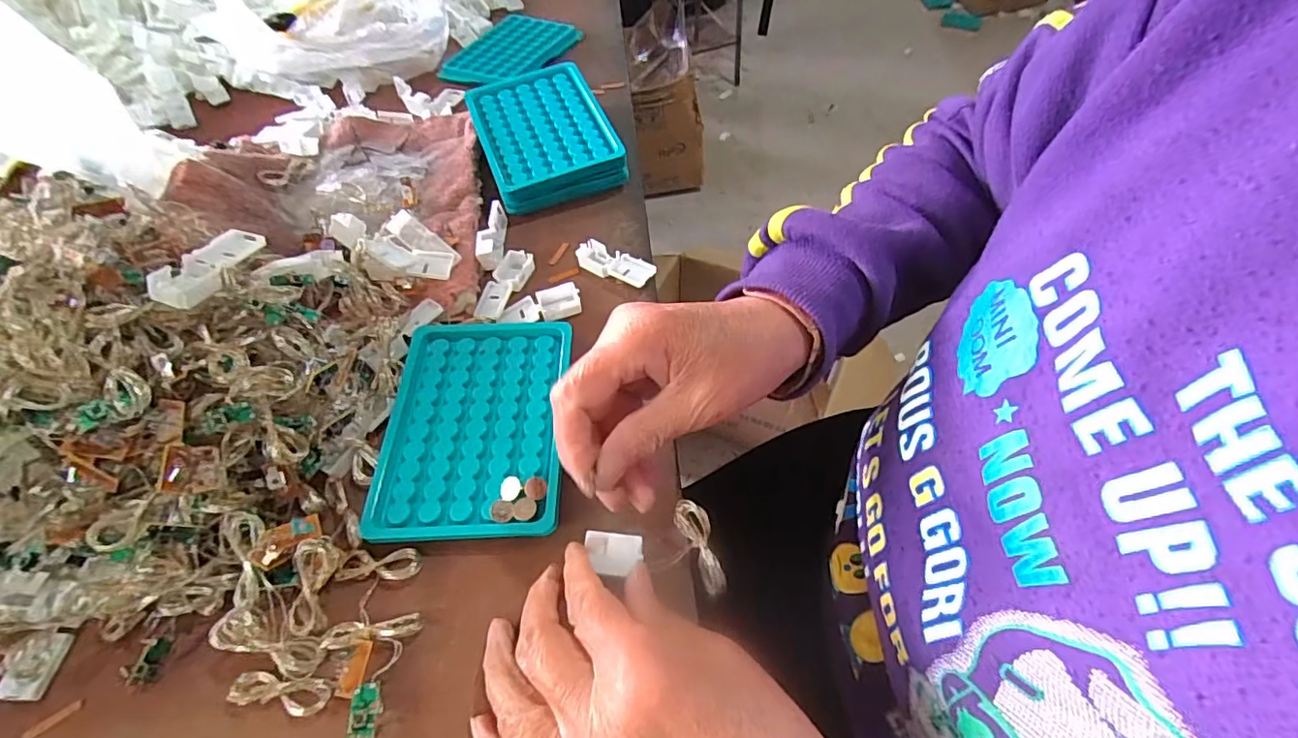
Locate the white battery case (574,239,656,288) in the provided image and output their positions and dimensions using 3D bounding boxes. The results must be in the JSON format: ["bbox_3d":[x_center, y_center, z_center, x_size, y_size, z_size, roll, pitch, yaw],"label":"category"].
[{"bbox_3d":[-0.023,-0.069,0.383,0.056,0.014,0.020,27,60,20],"label":"white battery case"}]

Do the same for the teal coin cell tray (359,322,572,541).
[{"bbox_3d":[-0.095,0.028,0.311,0.096,0.013,0.131,-3,54,1],"label":"teal coin cell tray"}]

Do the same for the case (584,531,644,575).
[{"bbox_3d":[-0.017,0.084,0.260,0.027,0.004,0.019,6,54,3],"label":"case"}]

